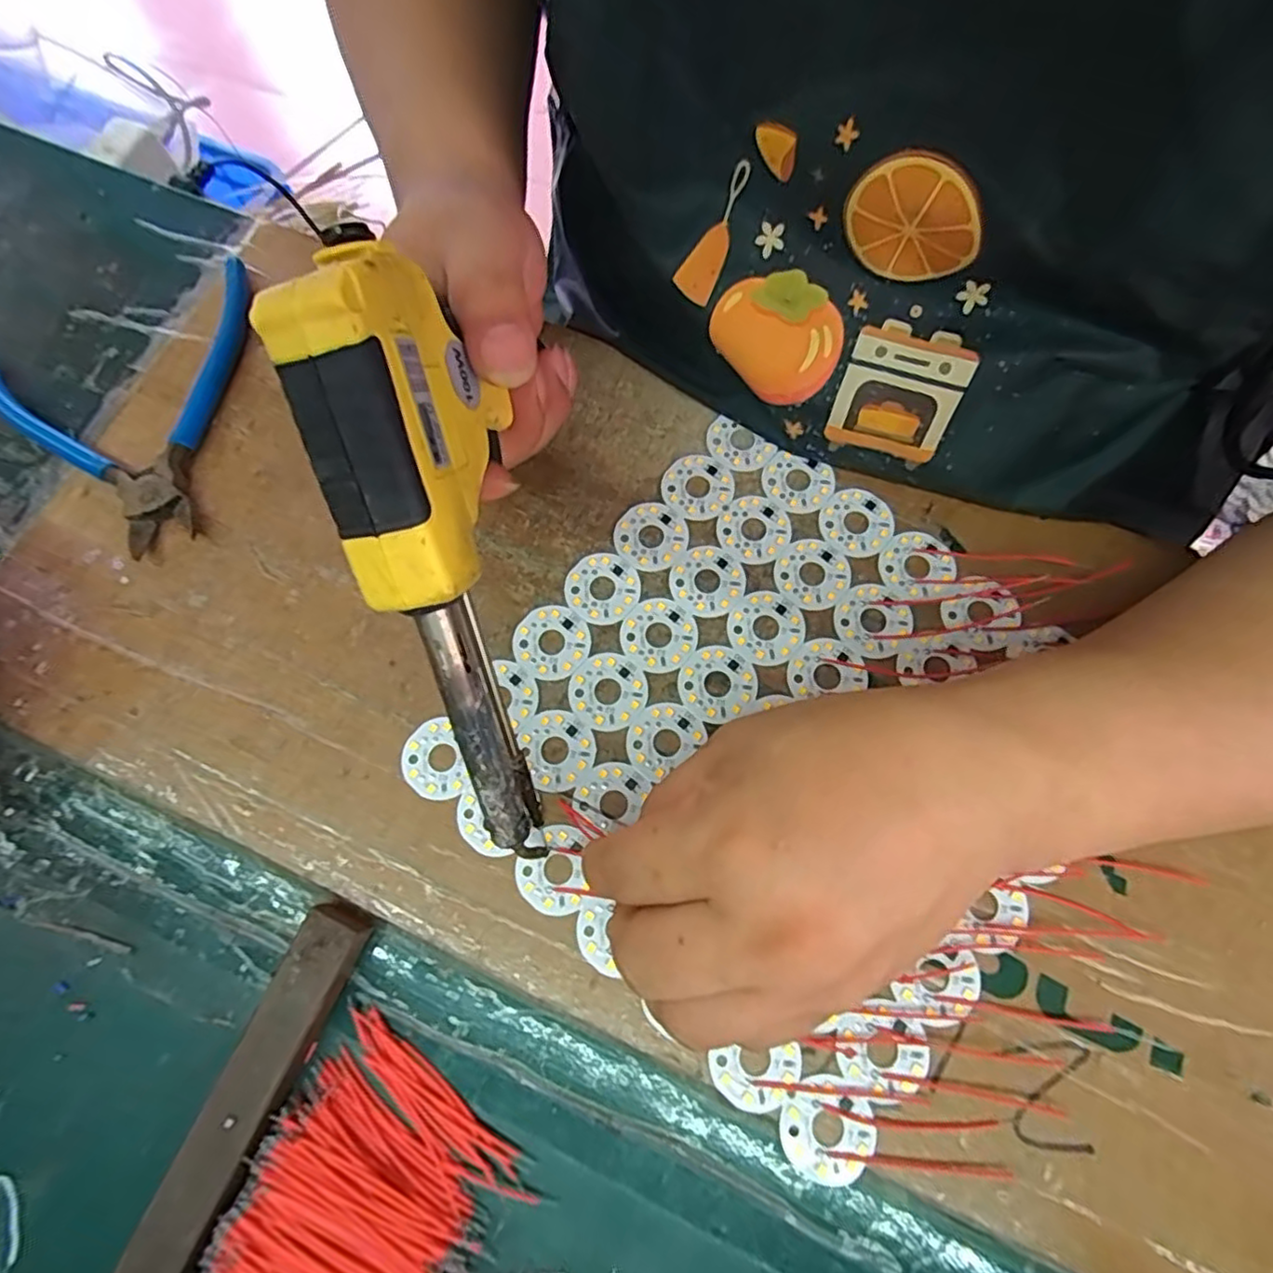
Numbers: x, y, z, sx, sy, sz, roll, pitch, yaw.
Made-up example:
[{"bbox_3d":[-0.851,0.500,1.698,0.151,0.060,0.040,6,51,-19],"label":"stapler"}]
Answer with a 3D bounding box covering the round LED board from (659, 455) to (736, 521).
[{"bbox_3d":[0.026,-0.065,0.281,0.029,0.004,0.030,0,75,1],"label":"round LED board"}]

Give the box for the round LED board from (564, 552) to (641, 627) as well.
[{"bbox_3d":[-0.014,-0.021,0.269,0.030,0.004,0.030,0,75,1],"label":"round LED board"}]

